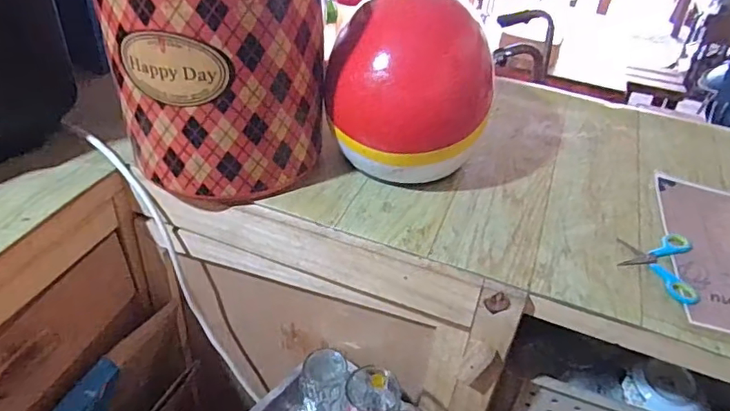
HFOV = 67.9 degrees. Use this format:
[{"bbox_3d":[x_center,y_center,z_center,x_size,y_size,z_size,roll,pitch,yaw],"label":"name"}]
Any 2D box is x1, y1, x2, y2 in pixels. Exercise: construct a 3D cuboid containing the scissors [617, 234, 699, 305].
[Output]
[{"bbox_3d":[0.369,0.068,0.685,0.087,0.007,0.124,16,40,14],"label":"scissors"}]

